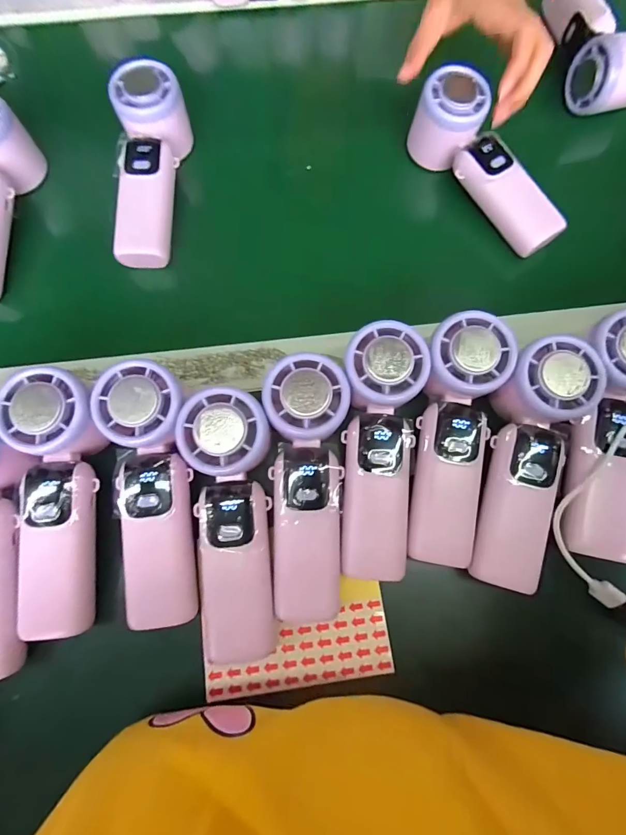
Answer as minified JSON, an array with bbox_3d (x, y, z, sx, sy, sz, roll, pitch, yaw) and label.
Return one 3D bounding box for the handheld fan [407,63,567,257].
[{"bbox_3d":[0.151,-0.215,0.334,0.048,0.054,0.158,-35,76,-8],"label":"handheld fan"}]

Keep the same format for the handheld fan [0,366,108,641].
[{"bbox_3d":[-0.163,0.053,0.259,0.049,0.033,0.163,-3,90,1],"label":"handheld fan"}]

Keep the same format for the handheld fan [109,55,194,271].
[{"bbox_3d":[-0.136,-0.209,0.332,0.057,0.051,0.167,-1,74,1],"label":"handheld fan"}]

